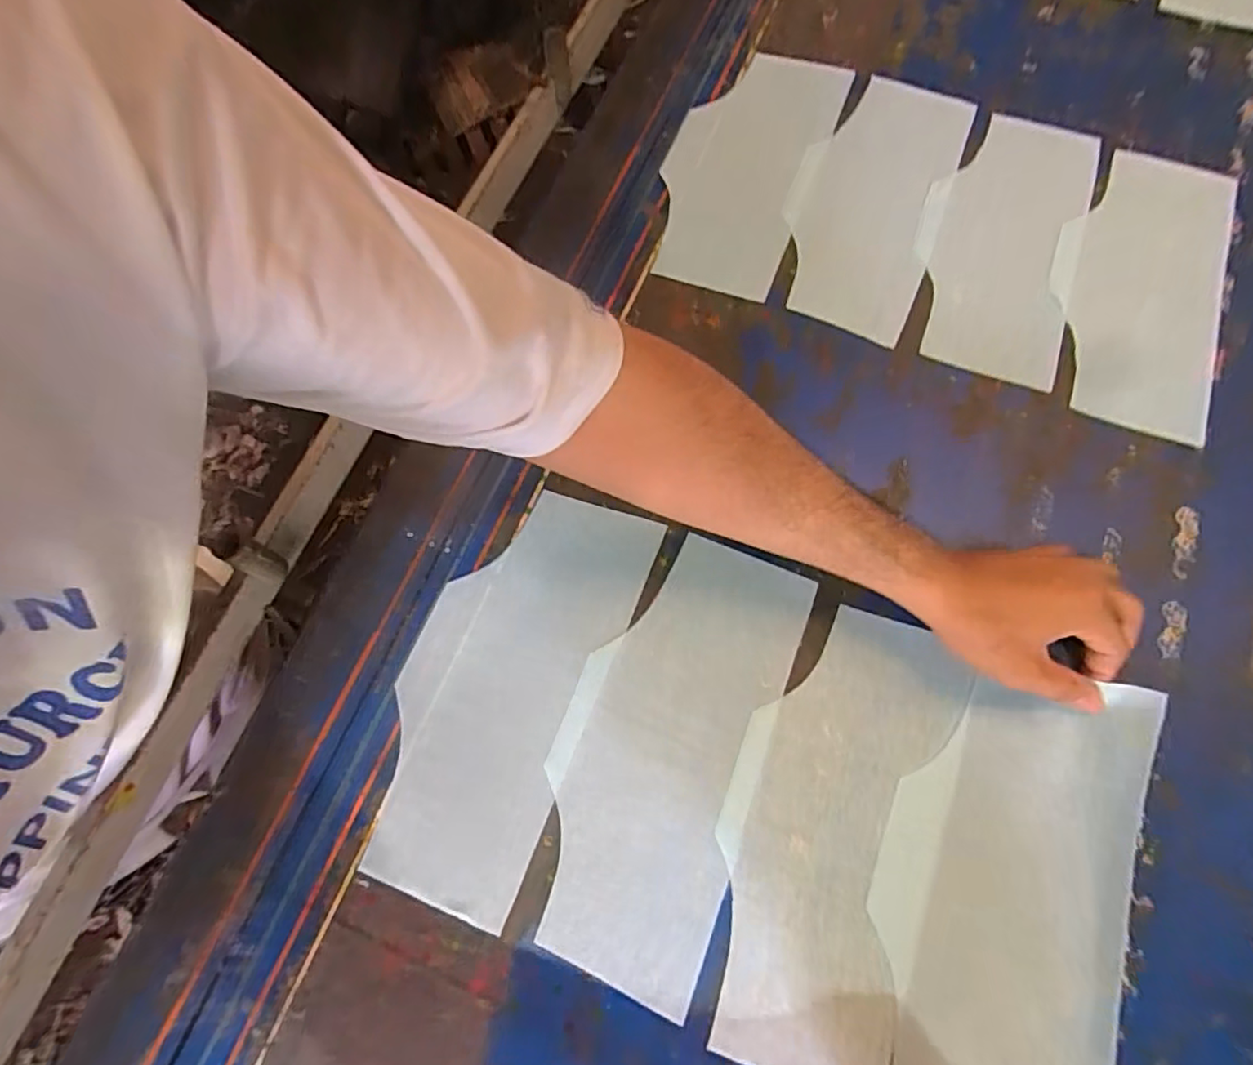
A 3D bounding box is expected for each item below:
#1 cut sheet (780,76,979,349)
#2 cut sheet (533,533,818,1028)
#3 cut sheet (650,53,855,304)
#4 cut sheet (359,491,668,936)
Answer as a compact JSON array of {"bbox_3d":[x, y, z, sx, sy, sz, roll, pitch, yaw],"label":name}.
[{"bbox_3d":[0.220,-0.306,0.557,0.131,0.012,0.283,20,74,11],"label":"cut sheet"},{"bbox_3d":[0.025,0.142,0.417,0.132,0.005,0.286,20,74,8],"label":"cut sheet"},{"bbox_3d":[0.109,-0.349,0.578,0.136,0.011,0.287,20,76,11],"label":"cut sheet"},{"bbox_3d":[-0.087,0.103,0.431,0.133,0.004,0.286,21,74,9],"label":"cut sheet"}]

